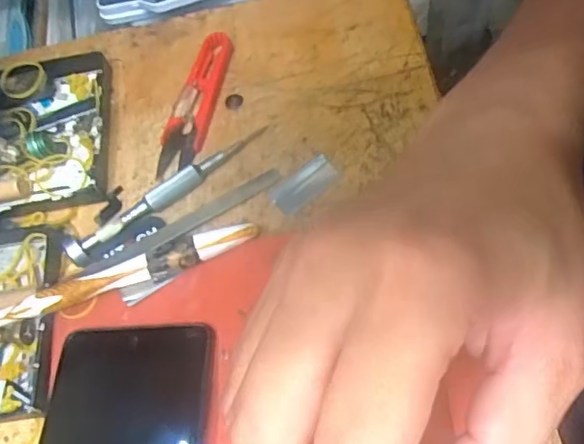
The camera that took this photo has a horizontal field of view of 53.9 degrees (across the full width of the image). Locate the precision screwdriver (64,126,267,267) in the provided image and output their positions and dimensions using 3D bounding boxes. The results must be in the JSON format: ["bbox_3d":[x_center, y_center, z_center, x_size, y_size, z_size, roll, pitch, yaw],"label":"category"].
[{"bbox_3d":[-0.069,-0.019,0.315,0.123,0.011,0.017,-38,64,-12],"label":"precision screwdriver"}]

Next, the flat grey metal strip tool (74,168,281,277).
[{"bbox_3d":[-0.058,0.002,0.306,0.117,0.009,0.012,-30,63,-7],"label":"flat grey metal strip tool"}]

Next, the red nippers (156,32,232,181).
[{"bbox_3d":[-0.058,-0.074,0.339,0.025,0.014,0.092,7,64,12],"label":"red nippers"}]

